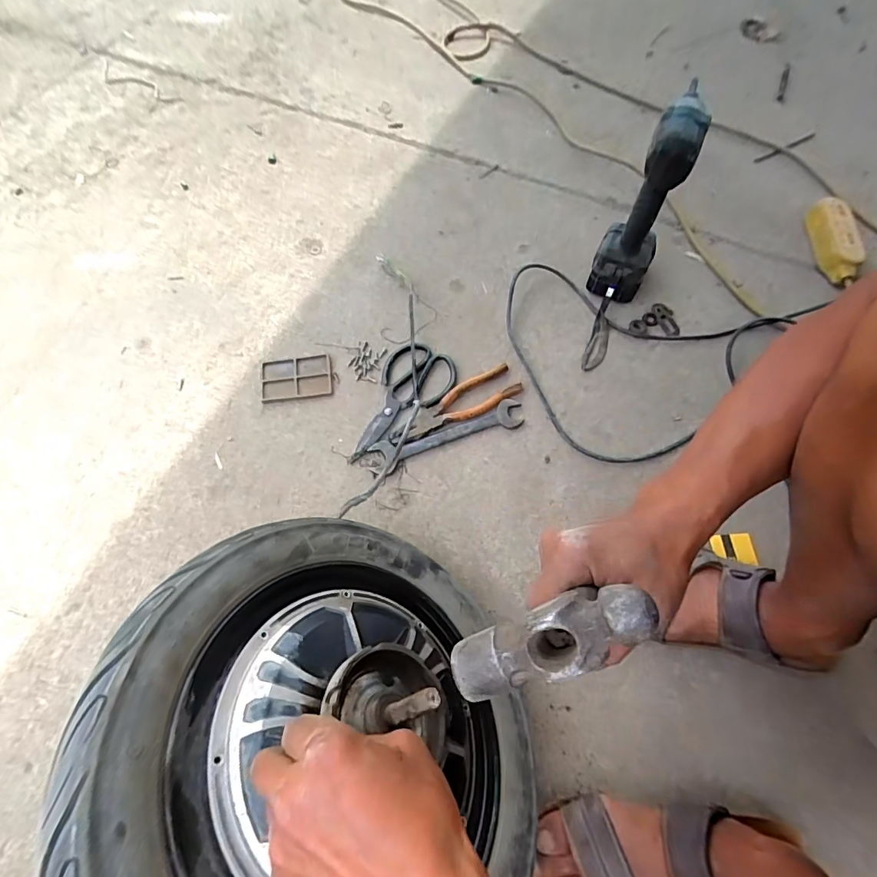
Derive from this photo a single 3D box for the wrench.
[{"bbox_3d":[0.012,-0.005,0.632,0.218,0.009,0.041,-18,67,-9],"label":"wrench"}]

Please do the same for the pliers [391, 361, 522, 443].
[{"bbox_3d":[0.023,-0.046,0.644,0.197,0.019,0.046,-25,69,-12],"label":"pliers"}]

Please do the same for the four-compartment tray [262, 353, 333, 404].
[{"bbox_3d":[-0.208,-0.090,0.679,0.099,0.005,0.071,-7,66,-5],"label":"four-compartment tray"}]

